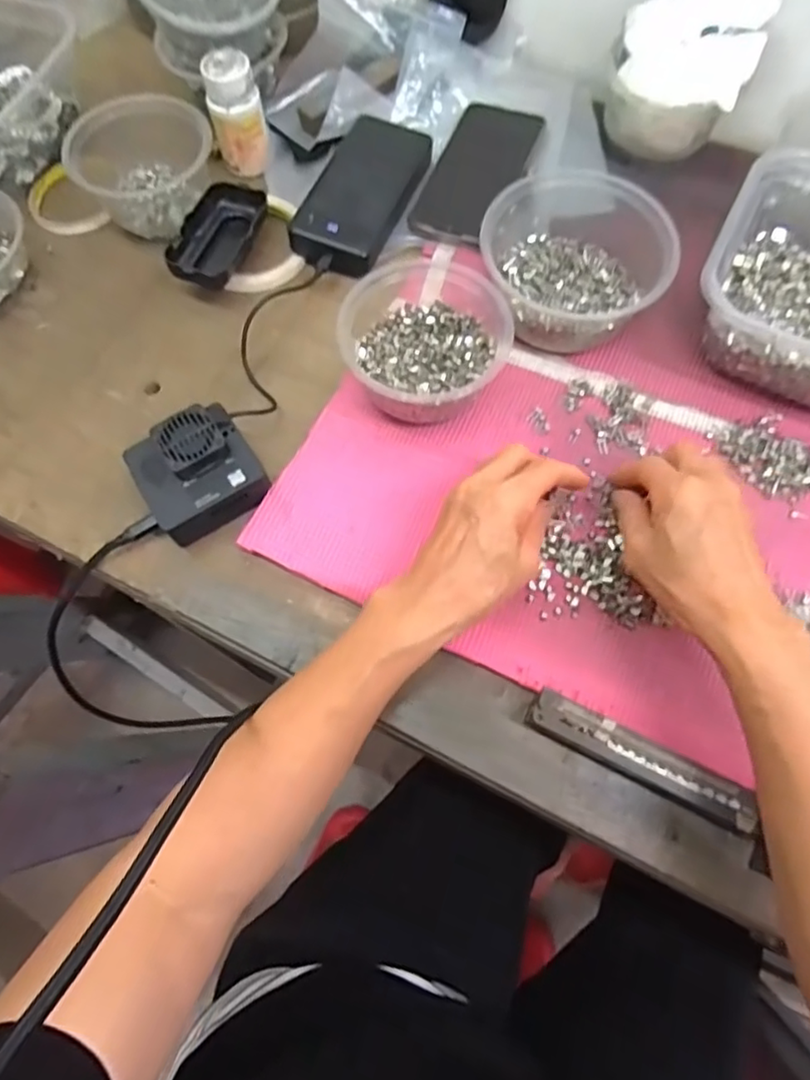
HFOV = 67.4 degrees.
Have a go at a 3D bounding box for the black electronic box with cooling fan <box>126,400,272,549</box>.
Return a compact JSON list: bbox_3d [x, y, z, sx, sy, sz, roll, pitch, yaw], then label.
[{"bbox_3d":[-0.143,-0.047,0.419,0.077,0.043,0.071,-32,72,-9],"label":"black electronic box with cooling fan"}]

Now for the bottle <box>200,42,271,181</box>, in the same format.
[{"bbox_3d":[-0.142,-0.364,0.519,0.037,0.078,0.044,23,72,10],"label":"bottle"}]

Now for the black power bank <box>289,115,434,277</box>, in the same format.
[{"bbox_3d":[-0.036,-0.295,0.516,0.075,0.026,0.157,18,71,8],"label":"black power bank"}]

